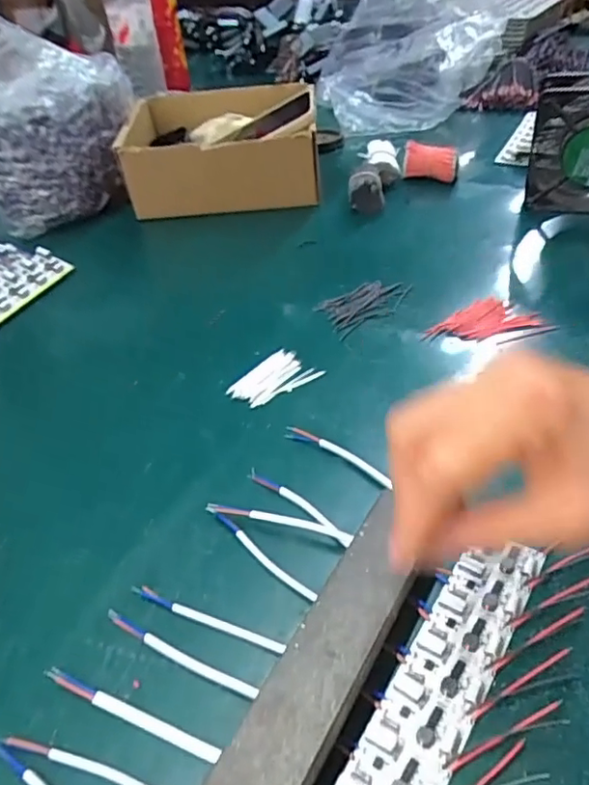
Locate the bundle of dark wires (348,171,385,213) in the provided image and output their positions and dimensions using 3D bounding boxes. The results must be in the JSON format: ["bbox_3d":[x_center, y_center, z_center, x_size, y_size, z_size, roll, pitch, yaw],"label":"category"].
[{"bbox_3d":[0.078,-0.221,0.649,0.037,0.039,0.039,-5,40,3],"label":"bundle of dark wires"}]

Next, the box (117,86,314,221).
[{"bbox_3d":[-0.083,-0.289,0.709,0.213,0.096,0.183,-6,40,2],"label":"box"}]

